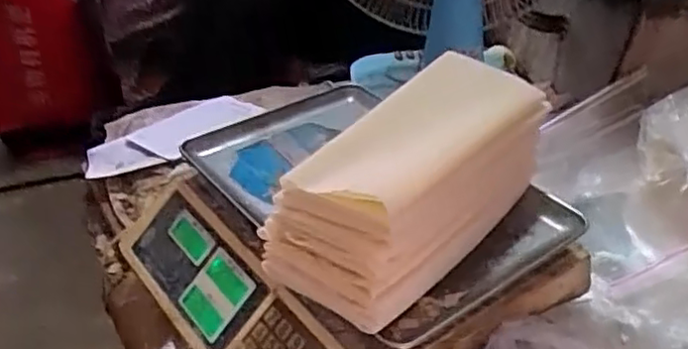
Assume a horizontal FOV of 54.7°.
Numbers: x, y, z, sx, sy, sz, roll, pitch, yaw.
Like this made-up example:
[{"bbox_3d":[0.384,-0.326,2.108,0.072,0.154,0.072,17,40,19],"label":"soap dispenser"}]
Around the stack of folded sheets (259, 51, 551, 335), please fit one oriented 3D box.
[{"bbox_3d":[0.059,0.002,0.551,0.113,0.091,0.258,24,42,32],"label":"stack of folded sheets"}]

